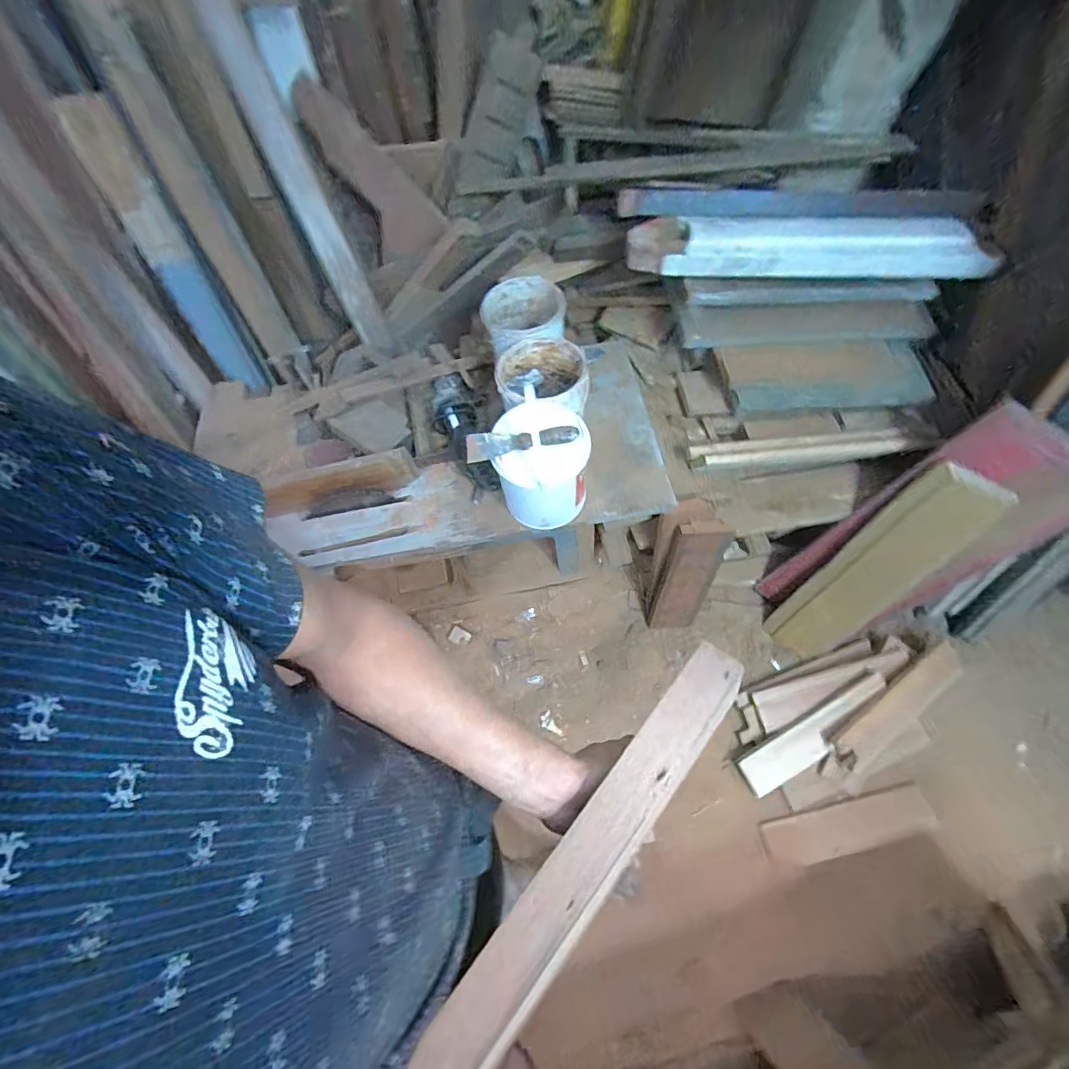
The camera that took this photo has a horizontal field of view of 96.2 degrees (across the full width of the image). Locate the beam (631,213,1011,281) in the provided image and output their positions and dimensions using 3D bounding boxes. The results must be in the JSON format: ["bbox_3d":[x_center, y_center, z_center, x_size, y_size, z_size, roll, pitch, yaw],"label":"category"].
[{"bbox_3d":[0.594,-0.616,1.026,0.778,0.084,0.135,-2,67,1],"label":"beam"}]

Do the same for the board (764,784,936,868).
[{"bbox_3d":[0.811,0.753,1.239,0.426,0.018,0.111,-17,69,0],"label":"board"}]

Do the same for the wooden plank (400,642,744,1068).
[{"bbox_3d":[0.038,0.279,0.398,0.052,0.023,0.444,38,74,16],"label":"wooden plank"}]

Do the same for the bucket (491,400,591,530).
[{"bbox_3d":[0.020,-0.137,0.942,0.180,0.207,0.193,1,67,2],"label":"bucket"}]

